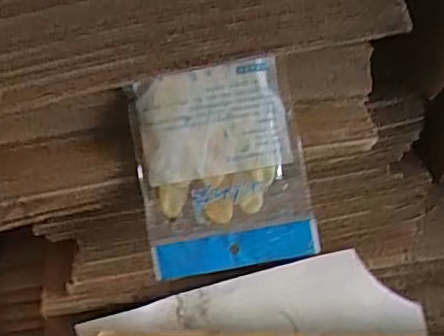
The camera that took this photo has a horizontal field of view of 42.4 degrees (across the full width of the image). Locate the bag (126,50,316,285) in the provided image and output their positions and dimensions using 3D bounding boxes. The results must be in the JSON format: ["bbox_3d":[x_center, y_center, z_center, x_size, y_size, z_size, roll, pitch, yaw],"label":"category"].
[{"bbox_3d":[-0.001,0.002,0.486,0.139,0.170,0.018,-10,8,0],"label":"bag"}]

